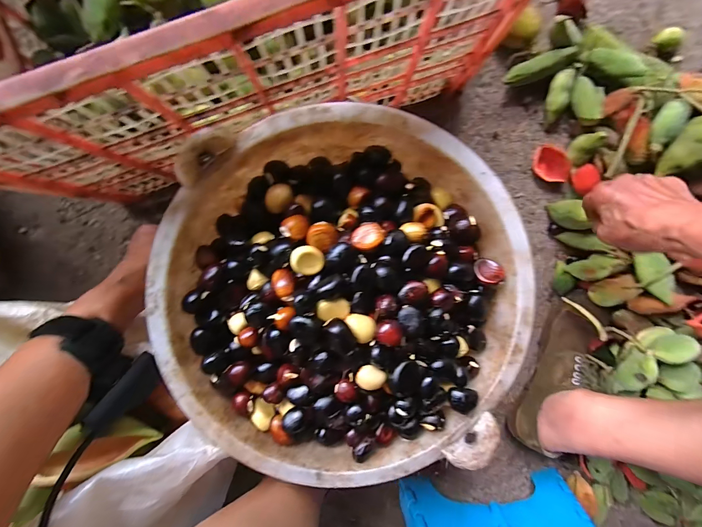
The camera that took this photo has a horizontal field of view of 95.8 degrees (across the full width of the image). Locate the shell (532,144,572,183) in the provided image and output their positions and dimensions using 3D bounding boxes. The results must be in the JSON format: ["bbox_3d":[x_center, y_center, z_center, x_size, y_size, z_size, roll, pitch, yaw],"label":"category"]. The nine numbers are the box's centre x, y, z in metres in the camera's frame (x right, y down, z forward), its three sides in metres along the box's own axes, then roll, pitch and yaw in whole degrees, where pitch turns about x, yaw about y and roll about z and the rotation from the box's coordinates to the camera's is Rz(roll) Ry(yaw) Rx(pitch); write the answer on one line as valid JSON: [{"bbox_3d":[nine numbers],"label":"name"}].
[{"bbox_3d":[0.303,-0.149,0.483,0.062,0.029,0.037,37,91,-6],"label":"shell"}]

